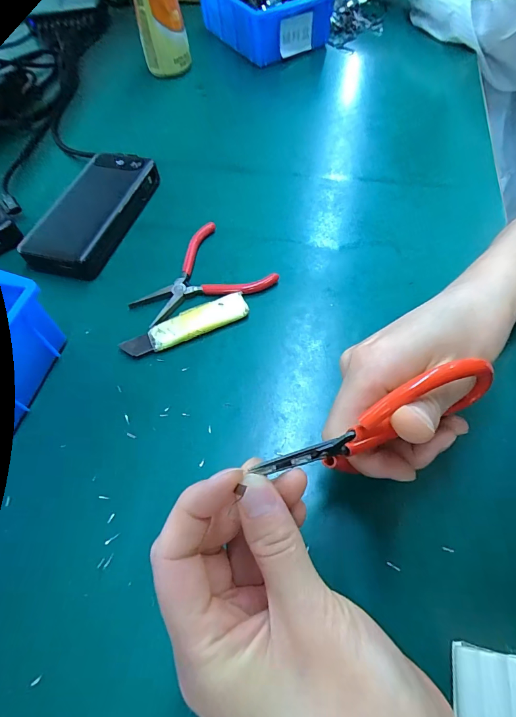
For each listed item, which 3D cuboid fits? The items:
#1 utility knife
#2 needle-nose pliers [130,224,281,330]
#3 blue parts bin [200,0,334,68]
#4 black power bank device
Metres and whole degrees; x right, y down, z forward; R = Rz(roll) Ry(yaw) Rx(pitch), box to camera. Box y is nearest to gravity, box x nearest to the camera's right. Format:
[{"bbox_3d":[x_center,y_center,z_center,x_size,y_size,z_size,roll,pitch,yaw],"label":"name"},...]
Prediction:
[{"bbox_3d":[-0.058,-0.027,0.304,0.103,0.009,0.026,-22,61,-10],"label":"utility knife"},{"bbox_3d":[-0.057,-0.080,0.336,0.122,0.008,0.091,-22,61,-10],"label":"needle-nose pliers"},{"bbox_3d":[0.007,-0.521,0.545,0.131,0.066,0.201,-25,62,-12],"label":"blue parts bin"},{"bbox_3d":[-0.163,-0.144,0.366,0.069,0.026,0.149,13,61,10],"label":"black power bank device"}]

